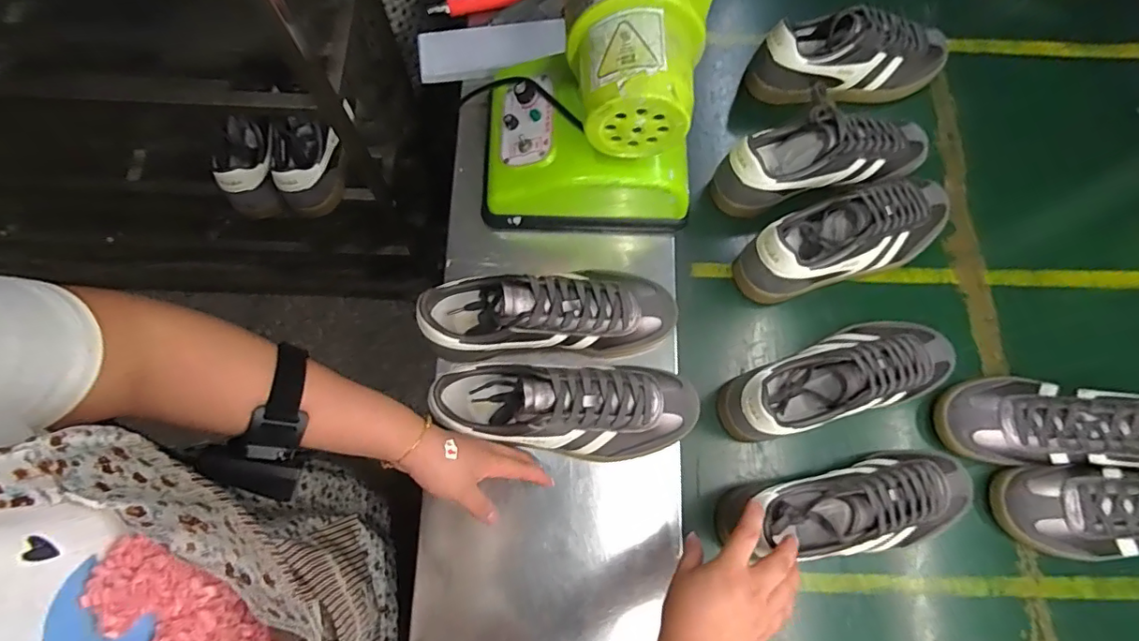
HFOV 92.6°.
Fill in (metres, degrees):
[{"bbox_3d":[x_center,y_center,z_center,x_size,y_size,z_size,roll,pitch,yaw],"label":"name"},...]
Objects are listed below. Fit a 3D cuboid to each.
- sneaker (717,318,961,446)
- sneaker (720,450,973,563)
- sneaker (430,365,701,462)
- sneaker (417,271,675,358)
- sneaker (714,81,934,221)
[{"bbox_3d":[0.296,0.063,0.594,0.257,0.100,0.096,-18,69,-9],"label":"sneaker"},{"bbox_3d":[0.282,0.188,0.546,0.258,0.092,0.090,-8,67,-4],"label":"sneaker"},{"bbox_3d":[-0.002,0.089,0.536,0.254,0.094,0.079,4,67,-5],"label":"sneaker"},{"bbox_3d":[-0.020,-0.011,0.561,0.257,0.081,0.083,-5,67,-4],"label":"sneaker"},{"bbox_3d":[0.308,-0.204,0.658,0.275,0.096,0.098,-15,68,-8],"label":"sneaker"}]

